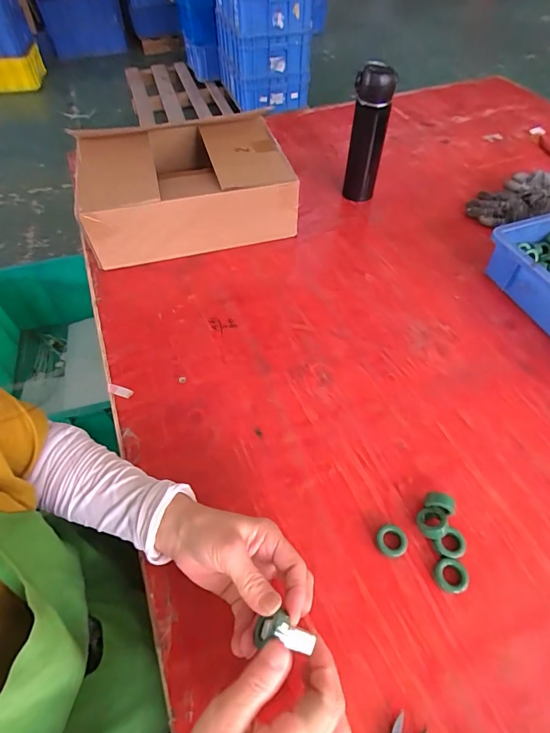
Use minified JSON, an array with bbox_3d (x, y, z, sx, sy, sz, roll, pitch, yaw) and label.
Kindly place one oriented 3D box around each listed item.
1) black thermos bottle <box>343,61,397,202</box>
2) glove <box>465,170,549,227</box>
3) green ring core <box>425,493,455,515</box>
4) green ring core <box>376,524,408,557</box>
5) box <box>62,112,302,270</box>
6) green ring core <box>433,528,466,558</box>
[{"bbox_3d":[0.163,-0.404,0.711,0.063,0.208,0.051,11,55,8],"label":"black thermos bottle"},{"bbox_3d":[0.497,-0.333,0.781,0.267,0.035,0.101,-25,58,-17],"label":"glove"},{"bbox_3d":[0.176,0.148,0.430,0.030,0.027,0.017,21,57,15],"label":"green ring core"},{"bbox_3d":[0.121,0.181,0.416,0.031,0.010,0.029,0,54,0],"label":"green ring core"},{"bbox_3d":[-0.160,-0.323,0.717,0.338,0.125,0.247,-13,55,-10],"label":"box"},{"bbox_3d":[0.182,0.183,0.414,0.030,0.014,0.027,-36,62,-23],"label":"green ring core"}]

